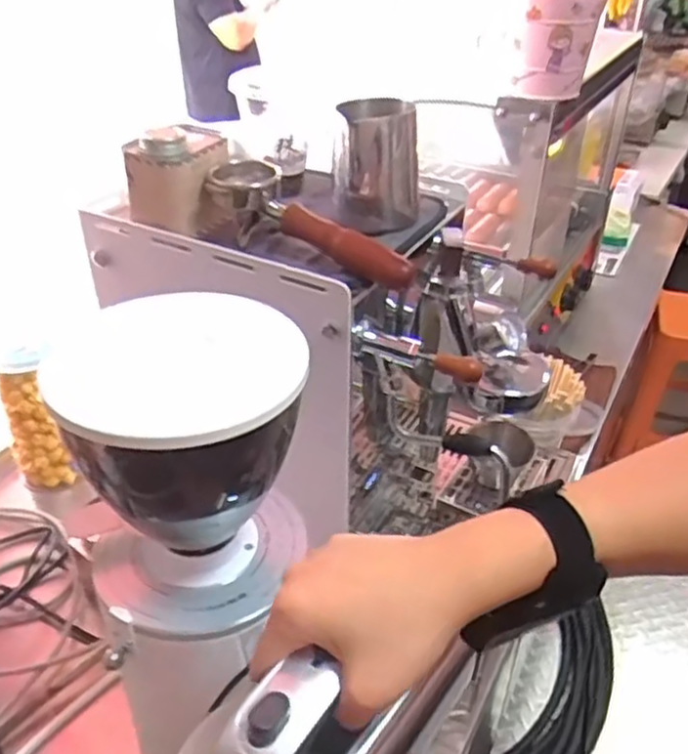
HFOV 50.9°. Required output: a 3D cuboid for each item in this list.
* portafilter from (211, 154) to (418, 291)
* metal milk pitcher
[{"bbox_3d":[-0.032,-0.130,0.652,0.215,0.050,0.057,33,46,22],"label":"portafilter"},{"bbox_3d":[0.030,-0.207,0.709,0.080,0.114,0.075,0,35,1],"label":"metal milk pitcher"}]

